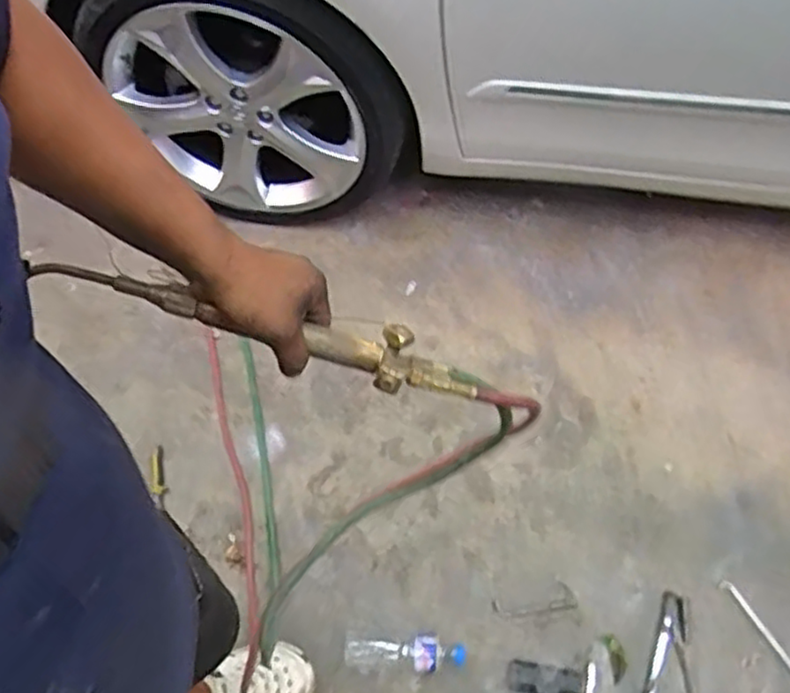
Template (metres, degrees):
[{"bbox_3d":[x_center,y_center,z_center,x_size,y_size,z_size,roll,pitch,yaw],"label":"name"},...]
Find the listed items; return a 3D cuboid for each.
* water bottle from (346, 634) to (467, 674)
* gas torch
[{"bbox_3d":[0.017,0.548,1.258,0.216,0.049,0.060,5,61,1],"label":"water bottle"},{"bbox_3d":[-0.105,-0.015,0.601,0.376,0.034,0.055,16,62,-9],"label":"gas torch"}]

